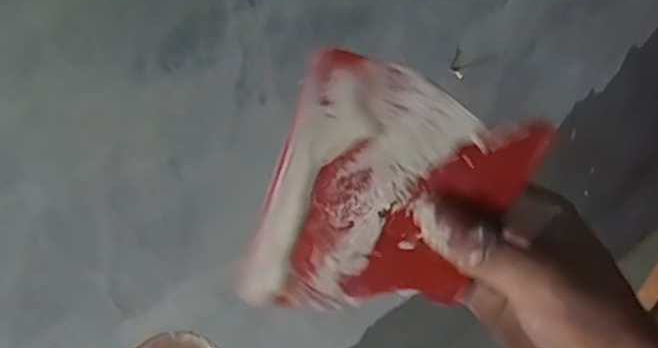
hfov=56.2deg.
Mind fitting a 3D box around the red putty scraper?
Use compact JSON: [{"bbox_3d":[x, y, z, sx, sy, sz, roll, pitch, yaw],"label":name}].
[{"bbox_3d":[0.027,0.014,0.264,0.105,0.121,0.006,11,32,-17],"label":"red putty scraper"}]

